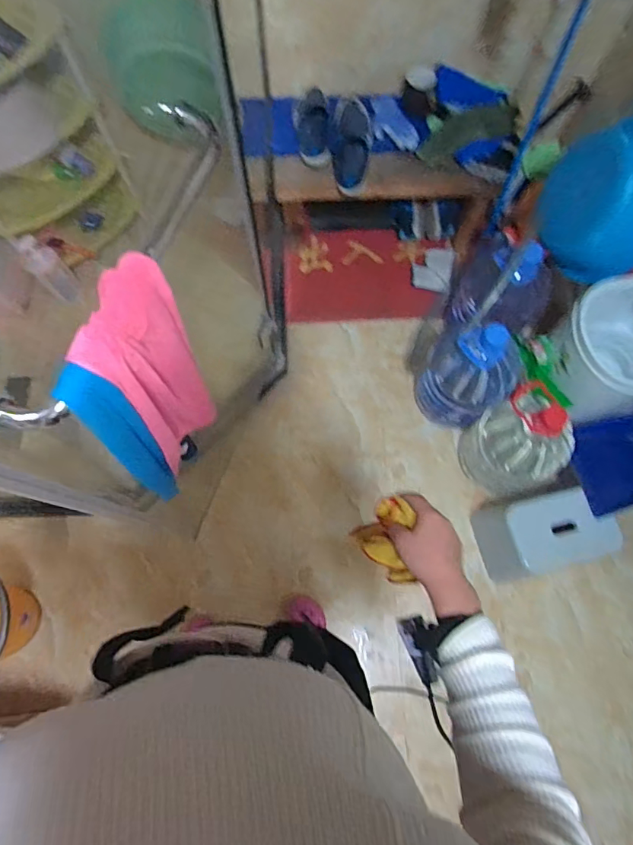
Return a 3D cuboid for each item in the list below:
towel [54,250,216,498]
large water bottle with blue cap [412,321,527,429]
[{"bbox_3d":[-0.227,-0.029,0.689,0.041,0.416,0.204,21,74,6],"label":"towel"},{"bbox_3d":[0.425,-0.131,1.370,0.241,0.359,0.207,31,75,9],"label":"large water bottle with blue cap"}]

